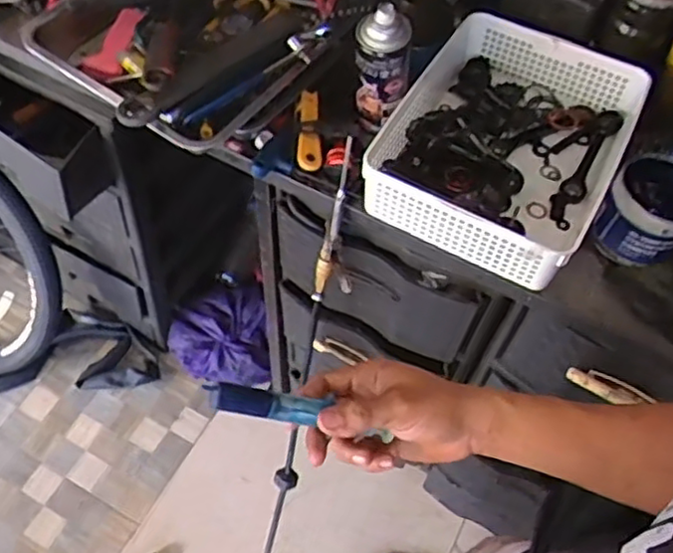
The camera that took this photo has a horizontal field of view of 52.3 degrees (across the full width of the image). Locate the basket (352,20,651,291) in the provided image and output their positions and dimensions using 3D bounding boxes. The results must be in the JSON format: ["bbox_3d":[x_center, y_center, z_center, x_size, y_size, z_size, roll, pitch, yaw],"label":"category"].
[{"bbox_3d":[0.202,-0.163,0.822,0.250,0.090,0.319,27,62,12],"label":"basket"}]

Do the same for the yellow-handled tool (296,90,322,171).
[{"bbox_3d":[-0.035,-0.183,0.863,0.028,0.030,0.116,-1,60,-4],"label":"yellow-handled tool"}]

